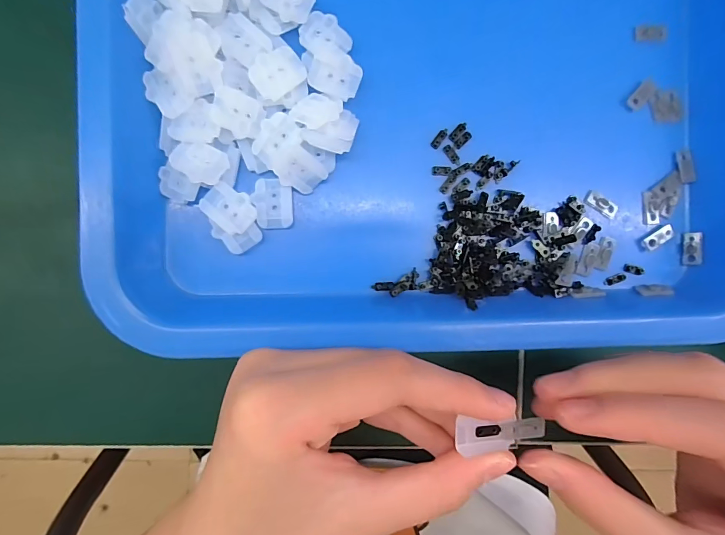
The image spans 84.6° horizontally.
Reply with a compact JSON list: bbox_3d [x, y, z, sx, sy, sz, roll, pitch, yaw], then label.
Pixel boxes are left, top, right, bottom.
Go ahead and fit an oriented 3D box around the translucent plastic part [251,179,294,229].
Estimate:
[{"bbox_3d":[-0.039,-0.028,0.173,0.016,0.004,0.021,-3,92,-4],"label":"translucent plastic part"}]

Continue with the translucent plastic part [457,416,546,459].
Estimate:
[{"bbox_3d":[0.048,0.058,0.139,0.031,0.004,0.011,-3,92,-6],"label":"translucent plastic part"}]

